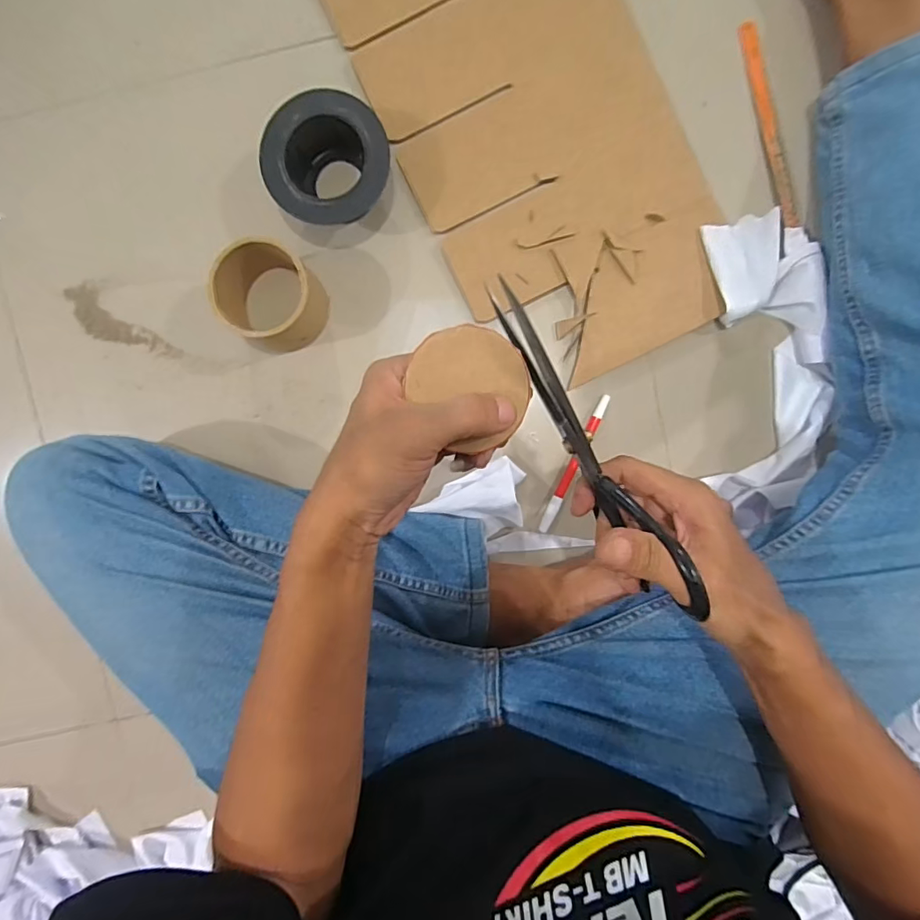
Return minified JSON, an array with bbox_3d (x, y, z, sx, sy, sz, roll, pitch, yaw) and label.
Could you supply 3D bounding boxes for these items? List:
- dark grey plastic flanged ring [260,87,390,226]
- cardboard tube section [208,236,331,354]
[{"bbox_3d":[-0.116,-0.259,0.447,0.103,0.053,0.103,0,94,2],"label":"dark grey plastic flanged ring"},{"bbox_3d":[-0.167,-0.143,0.449,0.092,0.060,0.083,24,94,0],"label":"cardboard tube section"}]

